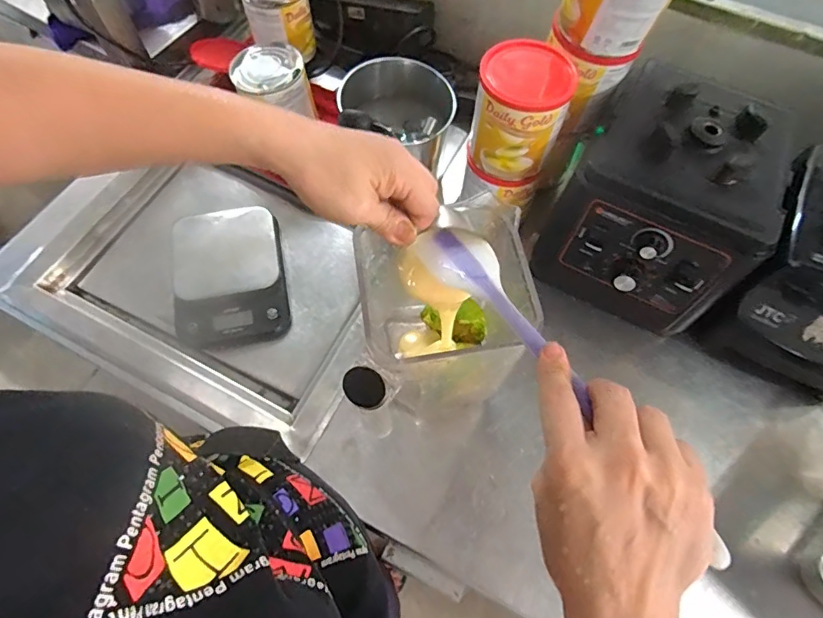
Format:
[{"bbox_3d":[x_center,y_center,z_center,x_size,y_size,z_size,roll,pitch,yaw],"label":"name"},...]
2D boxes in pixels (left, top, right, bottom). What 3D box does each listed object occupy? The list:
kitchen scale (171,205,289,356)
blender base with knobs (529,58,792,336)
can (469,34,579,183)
[{"bbox_3d":[-0.248,-0.049,0.654,0.146,0.029,0.202,-12,66,-6],"label":"kitchen scale"},{"bbox_3d":[0.289,-0.119,0.569,0.197,0.202,0.210,29,68,12],"label":"blender base with knobs"},{"bbox_3d":[0.120,-0.215,0.548,0.094,0.124,0.088,0,65,0],"label":"can"}]

